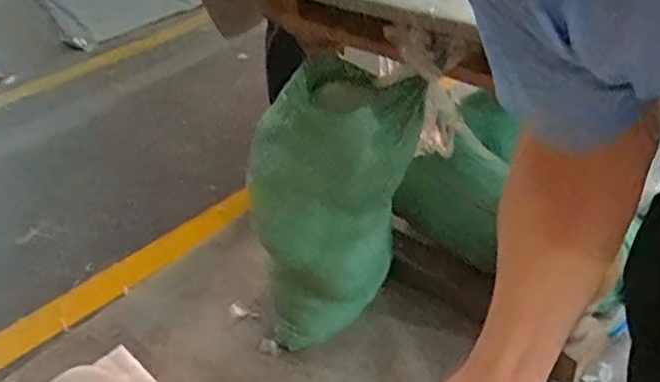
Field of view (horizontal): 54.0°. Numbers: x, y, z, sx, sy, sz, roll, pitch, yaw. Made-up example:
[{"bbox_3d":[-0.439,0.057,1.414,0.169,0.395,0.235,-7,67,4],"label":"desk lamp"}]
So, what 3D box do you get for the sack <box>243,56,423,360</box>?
[{"bbox_3d":[0.006,0.077,1.277,0.257,0.619,0.233,-30,43,-29],"label":"sack"}]

